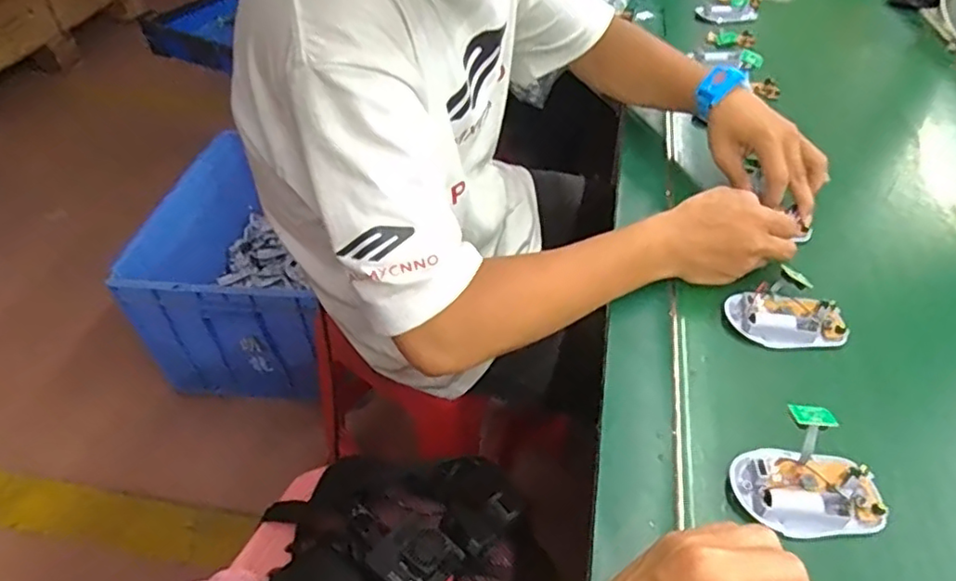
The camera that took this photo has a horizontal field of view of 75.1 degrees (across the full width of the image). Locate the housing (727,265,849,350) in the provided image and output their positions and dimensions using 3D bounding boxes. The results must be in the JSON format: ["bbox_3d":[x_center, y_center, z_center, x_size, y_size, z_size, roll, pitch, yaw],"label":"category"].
[{"bbox_3d":[0.259,0.017,0.530,0.088,0.036,0.066,-1,44,3],"label":"housing"}]

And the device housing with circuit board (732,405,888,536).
[{"bbox_3d":[0.216,0.117,0.405,0.090,0.045,0.071,-2,44,-1],"label":"device housing with circuit board"}]

